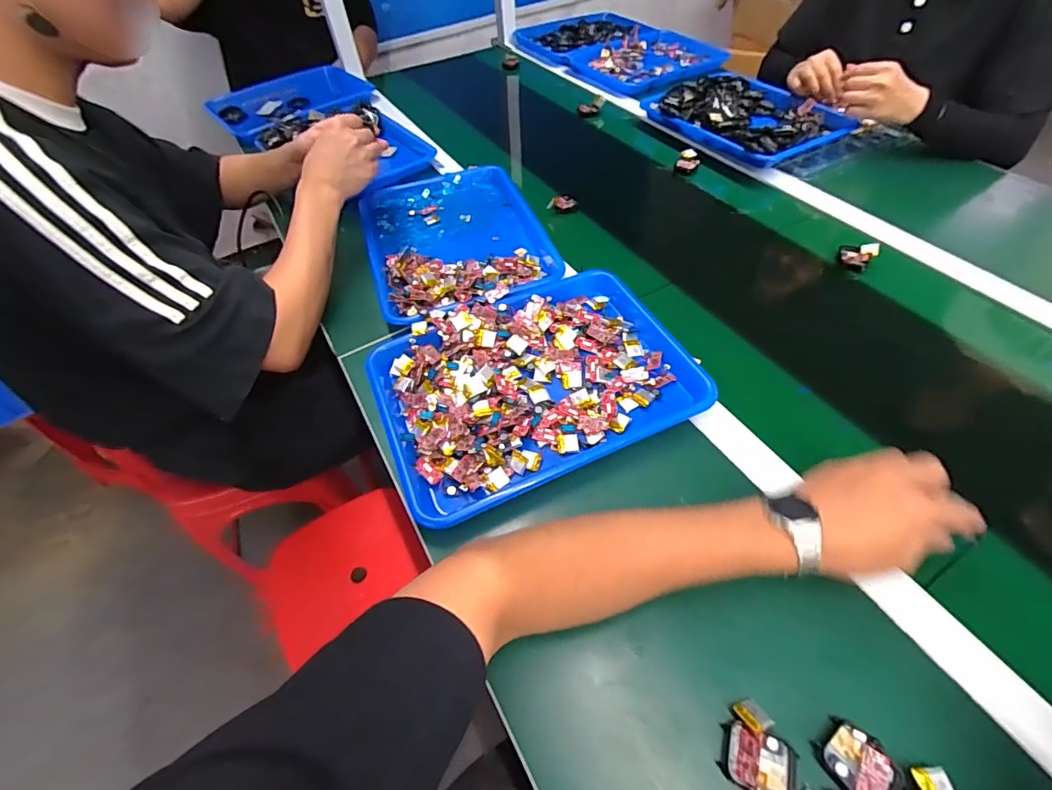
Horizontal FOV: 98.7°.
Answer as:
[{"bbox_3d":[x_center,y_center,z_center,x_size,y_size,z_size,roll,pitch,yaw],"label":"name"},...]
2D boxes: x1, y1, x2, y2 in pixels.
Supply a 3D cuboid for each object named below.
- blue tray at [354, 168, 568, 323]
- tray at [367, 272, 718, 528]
[{"bbox_3d":[-0.106,-0.245,0.690,0.253,0.041,0.351,-17,54,-8],"label":"blue tray"},{"bbox_3d":[0.004,-0.022,0.515,0.351,0.034,0.254,-21,54,-10],"label":"tray"}]

